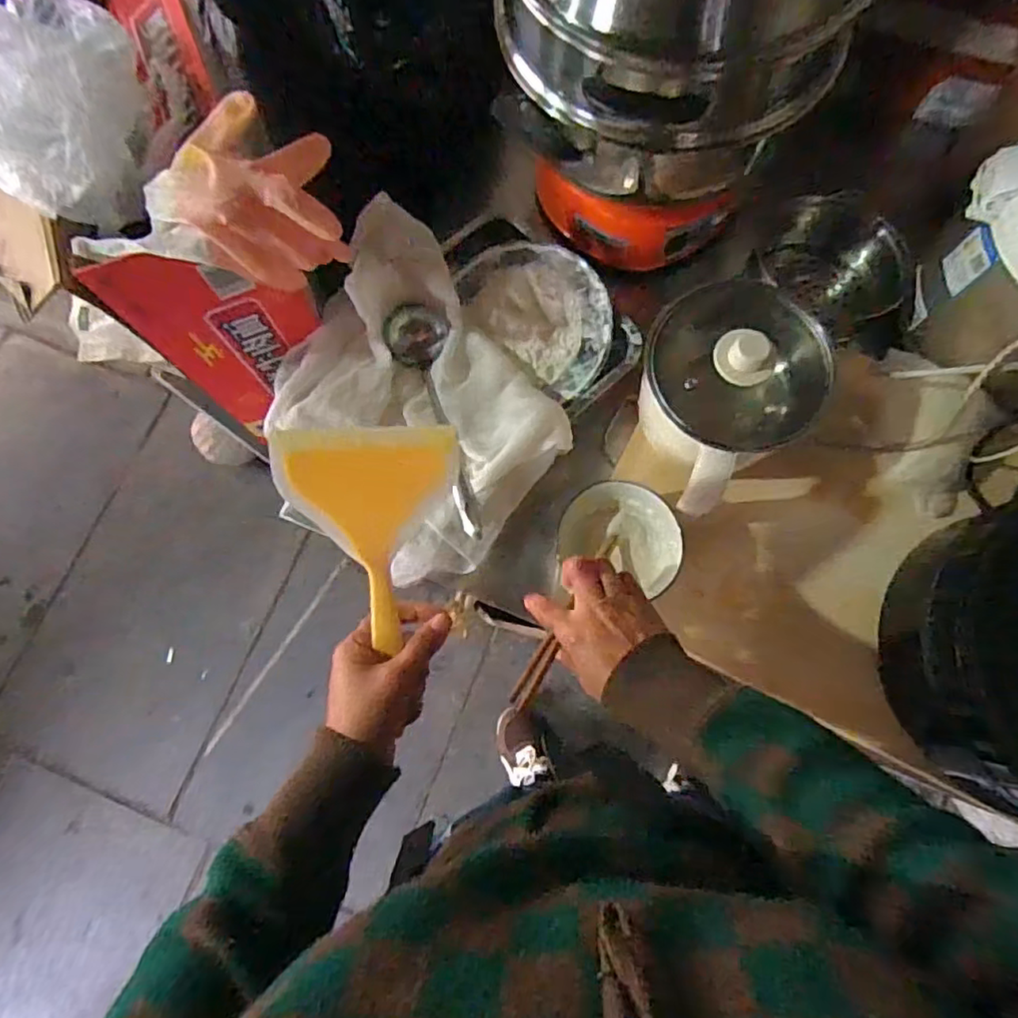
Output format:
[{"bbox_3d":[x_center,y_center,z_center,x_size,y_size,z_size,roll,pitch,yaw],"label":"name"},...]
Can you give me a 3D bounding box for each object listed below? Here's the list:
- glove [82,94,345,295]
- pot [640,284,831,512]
[{"bbox_3d":[-0.243,-0.261,0.527,0.202,0.091,0.129,7,76,3],"label":"glove"},{"bbox_3d":[0.199,-0.095,0.584,0.158,0.132,0.195,22,78,7],"label":"pot"}]

